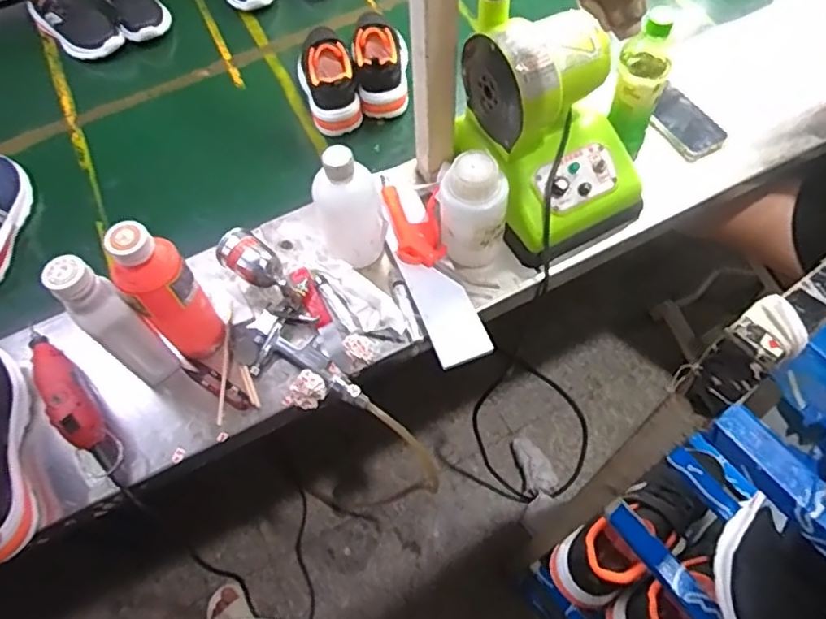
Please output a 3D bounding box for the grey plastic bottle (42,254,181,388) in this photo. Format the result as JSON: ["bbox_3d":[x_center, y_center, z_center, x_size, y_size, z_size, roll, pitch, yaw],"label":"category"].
[{"bbox_3d":[-0.317,0.020,0.644,0.070,0.195,0.054,42,70,16],"label":"grey plastic bottle"}]

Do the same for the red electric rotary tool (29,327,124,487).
[{"bbox_3d":[-0.389,0.104,0.682,0.045,0.052,0.215,-32,70,-16],"label":"red electric rotary tool"}]

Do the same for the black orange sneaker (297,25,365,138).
[{"bbox_3d":[-0.142,-0.390,0.957,0.078,0.111,0.242,-14,66,-9],"label":"black orange sneaker"}]

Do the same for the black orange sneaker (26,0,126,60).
[{"bbox_3d":[-0.572,-0.493,0.997,0.163,0.077,0.083,40,69,15],"label":"black orange sneaker"}]

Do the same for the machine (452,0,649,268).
[{"bbox_3d":[0.180,-0.290,0.626,0.193,0.466,0.251,-19,67,-11],"label":"machine"}]

